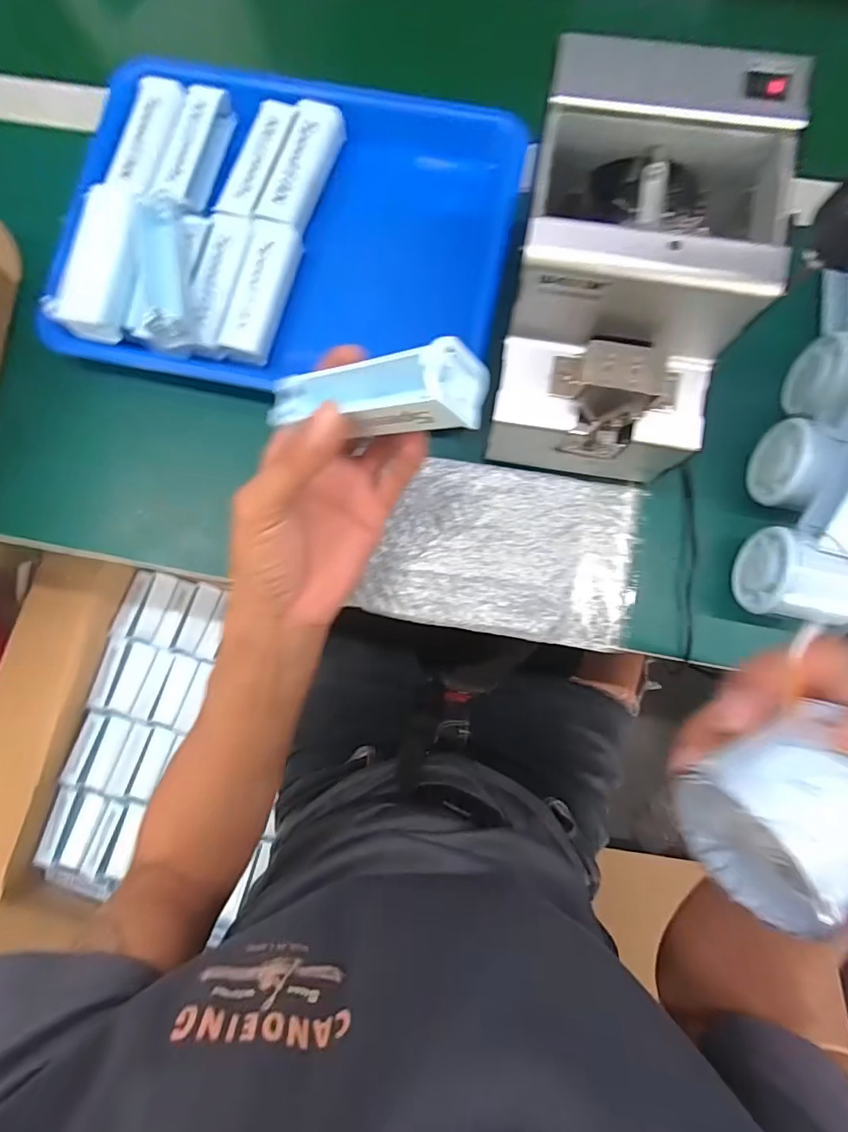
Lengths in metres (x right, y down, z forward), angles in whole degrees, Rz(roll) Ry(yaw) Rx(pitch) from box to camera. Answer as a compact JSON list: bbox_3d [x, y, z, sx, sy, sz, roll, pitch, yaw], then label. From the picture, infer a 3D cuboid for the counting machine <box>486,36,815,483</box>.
[{"bbox_3d":[0.115,-0.160,0.310,0.119,0.152,0.169,10,83,3],"label":"counting machine"}]

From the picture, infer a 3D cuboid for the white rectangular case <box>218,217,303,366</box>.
[{"bbox_3d":[-0.122,-0.206,0.381,0.033,0.019,0.105,14,84,3],"label":"white rectangular case"}]

